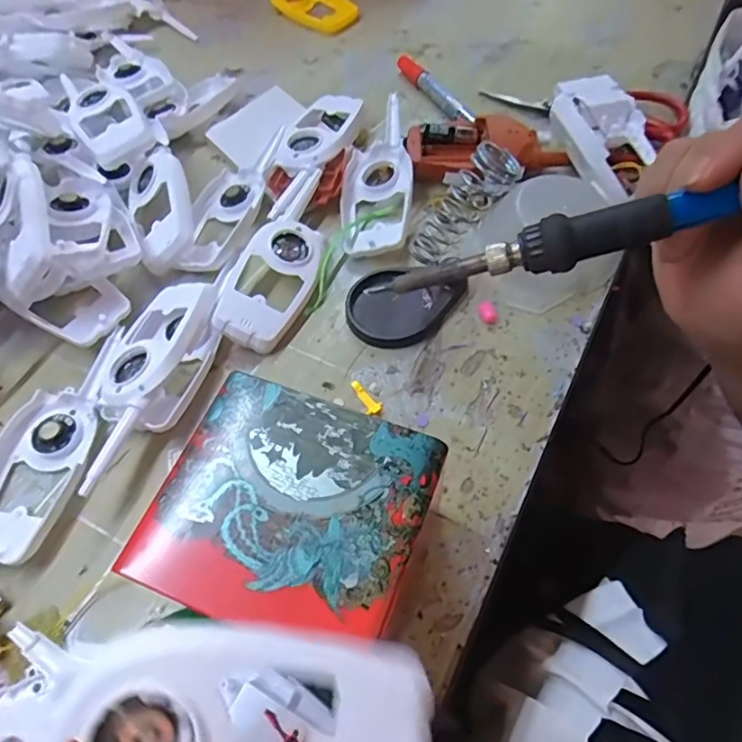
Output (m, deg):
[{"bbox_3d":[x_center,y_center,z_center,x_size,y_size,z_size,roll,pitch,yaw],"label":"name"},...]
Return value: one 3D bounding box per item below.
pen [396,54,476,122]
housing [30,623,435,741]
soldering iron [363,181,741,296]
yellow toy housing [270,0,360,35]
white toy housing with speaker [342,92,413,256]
[{"bbox_3d":[0.062,-0.274,0.542,0.014,0.019,0.131,-25,60,-12],"label":"pen"},{"bbox_3d":[-0.059,0.105,0.159,0.156,0.021,0.055,4,58,-7],"label":"housing"},{"bbox_3d":[0.099,-0.056,0.210,0.206,0.016,0.015,-11,56,19],"label":"soldering iron"},{"bbox_3d":[-0.082,-0.438,0.643,0.068,0.024,0.146,-33,62,-16],"label":"yellow toy housing"},{"bbox_3d":[0.007,-0.164,0.467,0.058,0.033,0.165,4,58,6],"label":"white toy housing with speaker"}]

